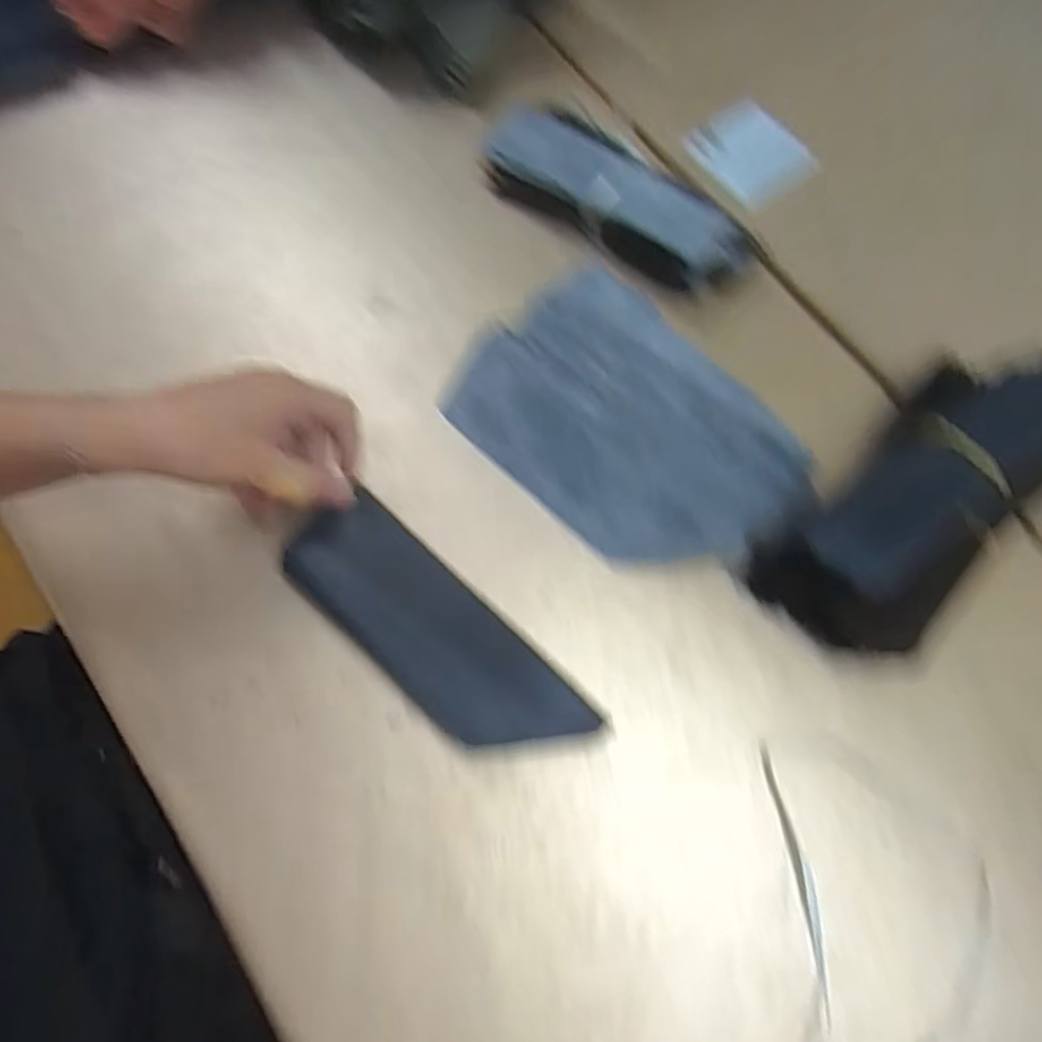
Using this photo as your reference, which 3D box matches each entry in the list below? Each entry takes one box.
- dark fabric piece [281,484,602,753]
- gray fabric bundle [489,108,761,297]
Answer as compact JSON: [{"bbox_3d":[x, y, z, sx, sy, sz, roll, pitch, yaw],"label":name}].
[{"bbox_3d":[-0.048,0.066,0.396,0.191,0.019,0.069,39,91,7],"label":"dark fabric piece"},{"bbox_3d":[0.069,-0.233,0.505,0.215,0.044,0.067,32,70,7],"label":"gray fabric bundle"}]

